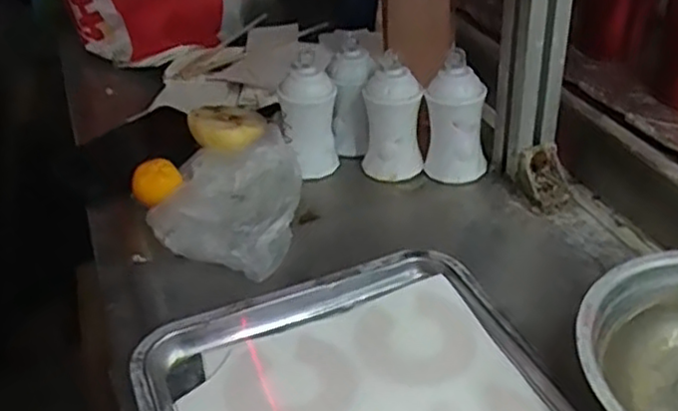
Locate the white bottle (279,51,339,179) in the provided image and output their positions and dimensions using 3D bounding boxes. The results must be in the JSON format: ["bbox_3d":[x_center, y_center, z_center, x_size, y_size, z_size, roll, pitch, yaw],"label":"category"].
[{"bbox_3d":[-0.026,-0.079,0.678,0.052,0.104,0.049,-12,38,-7],"label":"white bottle"}]

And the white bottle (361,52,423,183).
[{"bbox_3d":[0.050,-0.084,0.683,0.058,0.103,0.058,-2,38,4],"label":"white bottle"}]

